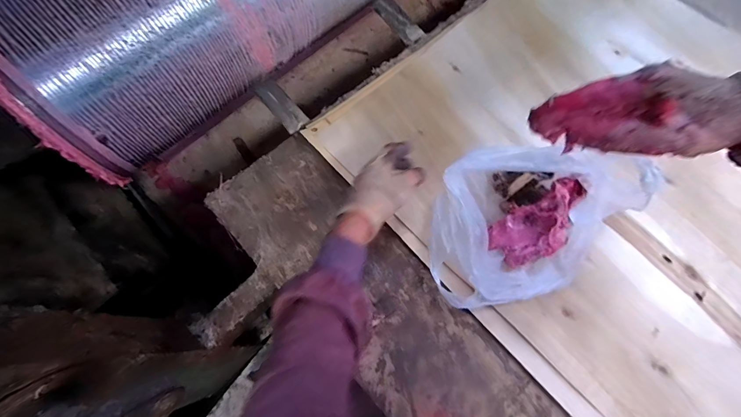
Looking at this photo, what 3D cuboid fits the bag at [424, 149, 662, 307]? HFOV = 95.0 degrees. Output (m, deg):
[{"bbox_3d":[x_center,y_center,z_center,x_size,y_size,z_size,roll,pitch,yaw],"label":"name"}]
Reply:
[{"bbox_3d":[0.239,0.017,0.485,0.312,0.110,0.196,-9,69,-4],"label":"bag"}]

